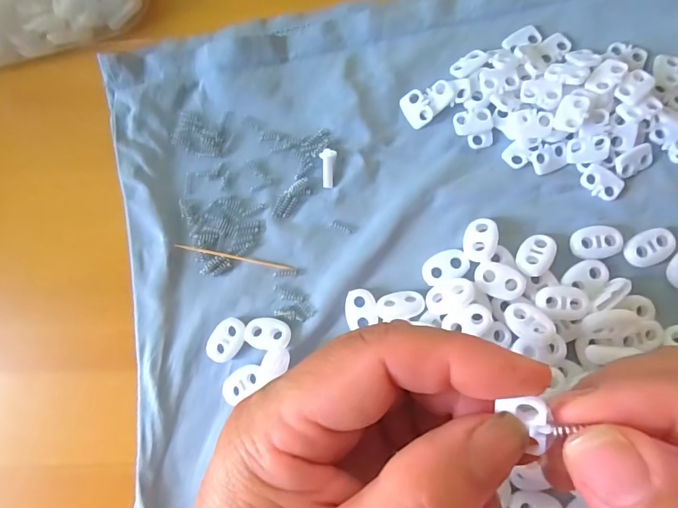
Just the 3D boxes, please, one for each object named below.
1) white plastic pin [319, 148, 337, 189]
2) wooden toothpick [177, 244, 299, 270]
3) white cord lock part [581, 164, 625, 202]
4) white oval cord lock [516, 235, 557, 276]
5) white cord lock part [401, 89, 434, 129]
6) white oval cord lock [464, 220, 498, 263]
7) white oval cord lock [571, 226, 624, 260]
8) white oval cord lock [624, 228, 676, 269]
[{"bbox_3d":[-0.006,-0.043,0.219,0.008,0.005,0.019,6,83,6],"label":"white plastic pin"},{"bbox_3d":[-0.052,0.002,0.219,0.060,0.005,0.004,11,83,7],"label":"wooden toothpick"},{"bbox_3d":[0.125,-0.034,0.206,0.019,0.004,0.013,39,87,9],"label":"white cord lock part"},{"bbox_3d":[0.091,0.000,0.201,0.014,0.008,0.022,32,86,9],"label":"white oval cord lock"},{"bbox_3d":[0.039,-0.074,0.218,0.012,0.004,0.018,-30,80,1],"label":"white cord lock part"},{"bbox_3d":[0.067,-0.006,0.205,0.015,0.009,0.021,13,83,7],"label":"white oval cord lock"},{"bbox_3d":[0.120,-0.005,0.201,0.022,0.004,0.015,-12,81,3],"label":"white oval cord lock"},{"bbox_3d":[0.143,-0.003,0.199,0.023,0.004,0.014,-25,80,1],"label":"white oval cord lock"}]

